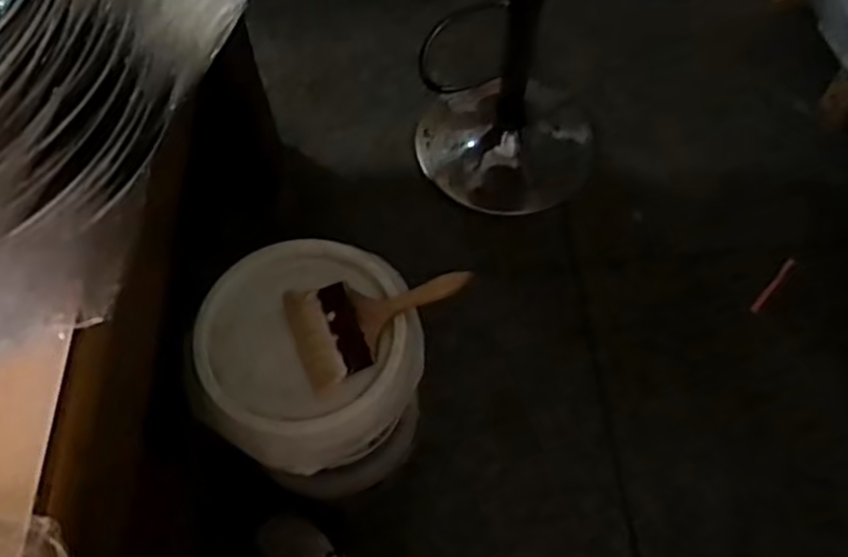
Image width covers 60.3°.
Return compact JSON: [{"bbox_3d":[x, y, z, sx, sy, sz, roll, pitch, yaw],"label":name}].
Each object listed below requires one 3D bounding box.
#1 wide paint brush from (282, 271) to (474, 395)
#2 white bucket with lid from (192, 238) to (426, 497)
[{"bbox_3d":[-0.046,0.043,0.847,0.210,0.025,0.119,-18,63,-9],"label":"wide paint brush"},{"bbox_3d":[-0.130,0.126,0.939,0.248,0.248,0.258,0,61,1],"label":"white bucket with lid"}]

